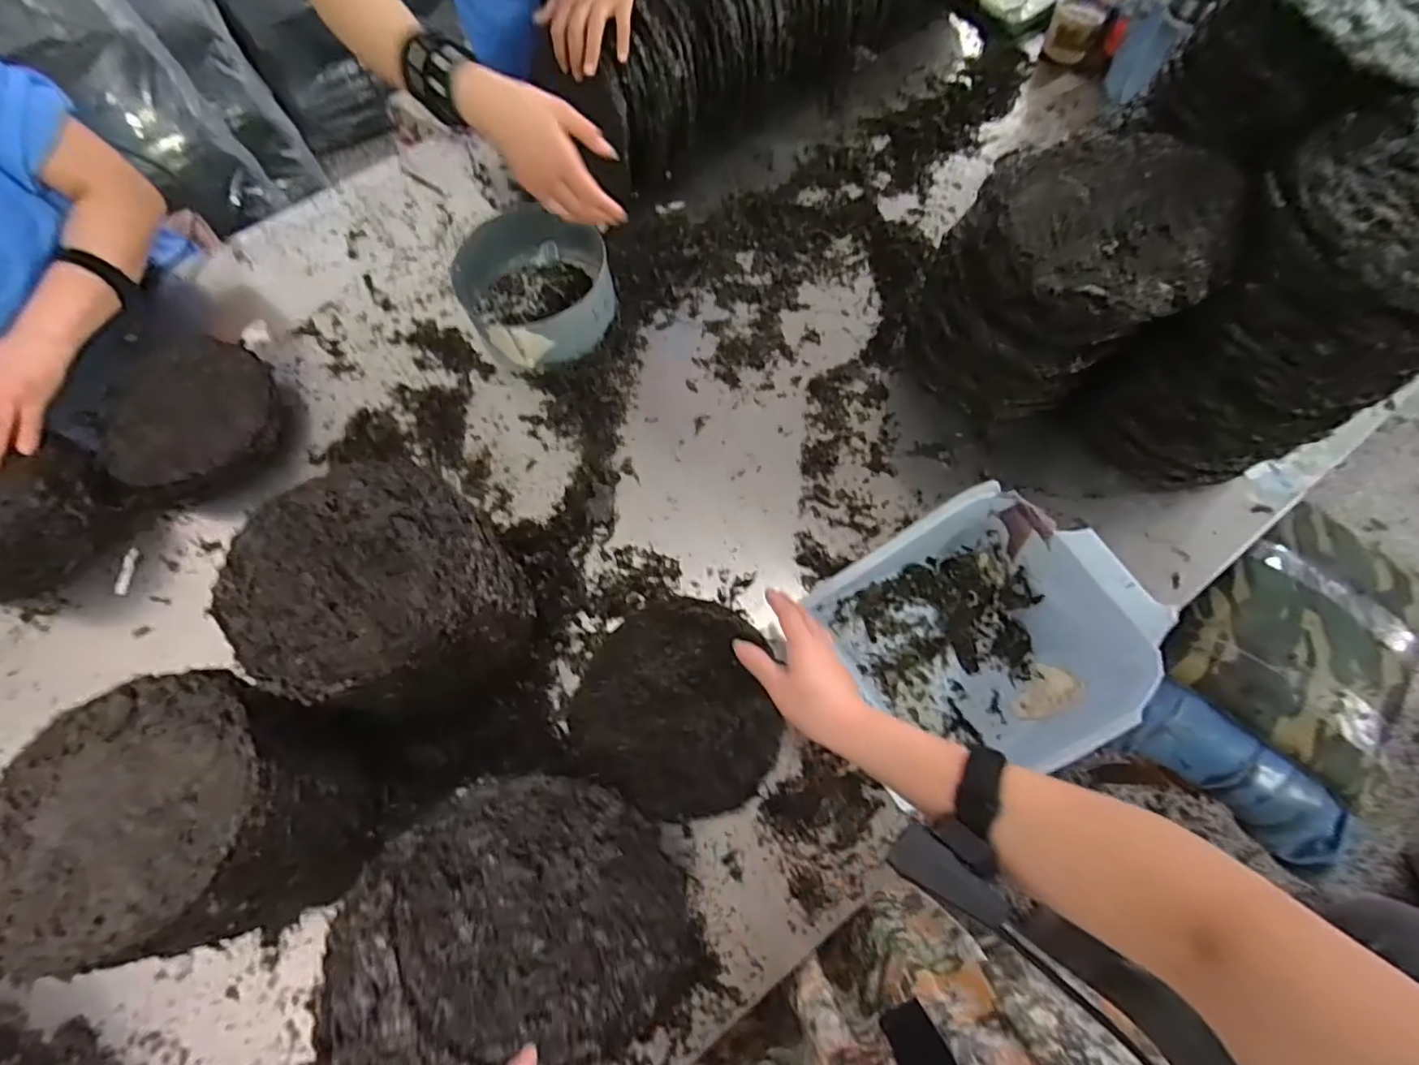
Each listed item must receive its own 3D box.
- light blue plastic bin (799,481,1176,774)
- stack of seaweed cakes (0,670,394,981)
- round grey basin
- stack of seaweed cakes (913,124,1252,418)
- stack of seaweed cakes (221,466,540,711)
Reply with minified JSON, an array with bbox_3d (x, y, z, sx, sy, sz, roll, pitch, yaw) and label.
[{"bbox_3d":[0.258,0.101,0.574,0.204,0.158,0.241,-27,72,-9],"label":"light blue plastic bin"},{"bbox_3d":[-0.425,0.235,0.524,0.202,0.197,0.188,-6,68,-1],"label":"stack of seaweed cakes"},{"bbox_3d":[-0.220,-0.319,0.787,0.189,0.076,0.194,0,70,1],"label":"round grey basin"},{"bbox_3d":[0.356,-0.259,0.655,0.232,0.260,0.189,32,72,13],"label":"stack of seaweed cakes"},{"bbox_3d":[-0.284,0.065,0.575,0.190,0.208,0.194,-11,68,-4],"label":"stack of seaweed cakes"}]

